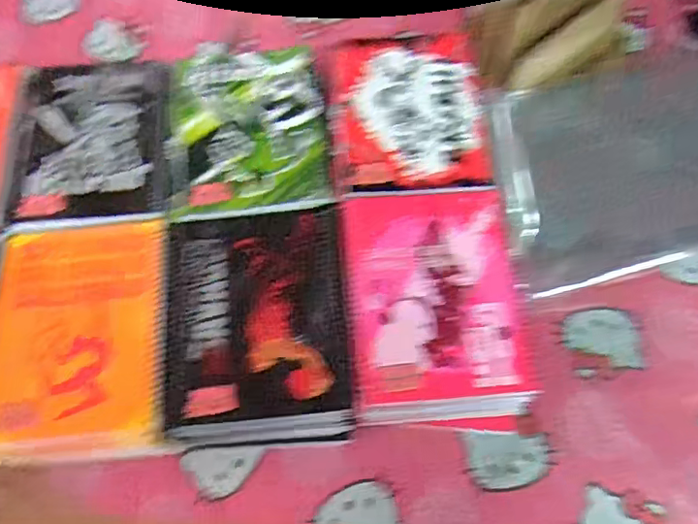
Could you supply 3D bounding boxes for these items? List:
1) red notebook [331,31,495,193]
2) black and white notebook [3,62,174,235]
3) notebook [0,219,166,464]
[{"bbox_3d":[0.062,-0.165,0.611,0.155,0.007,0.193,-2,68,0],"label":"red notebook"},{"bbox_3d":[-0.267,-0.126,0.608,0.164,0.010,0.199,-4,68,-1],"label":"black and white notebook"},{"bbox_3d":[-0.248,0.062,0.522,0.154,0.020,0.213,-5,68,-1],"label":"notebook"}]

